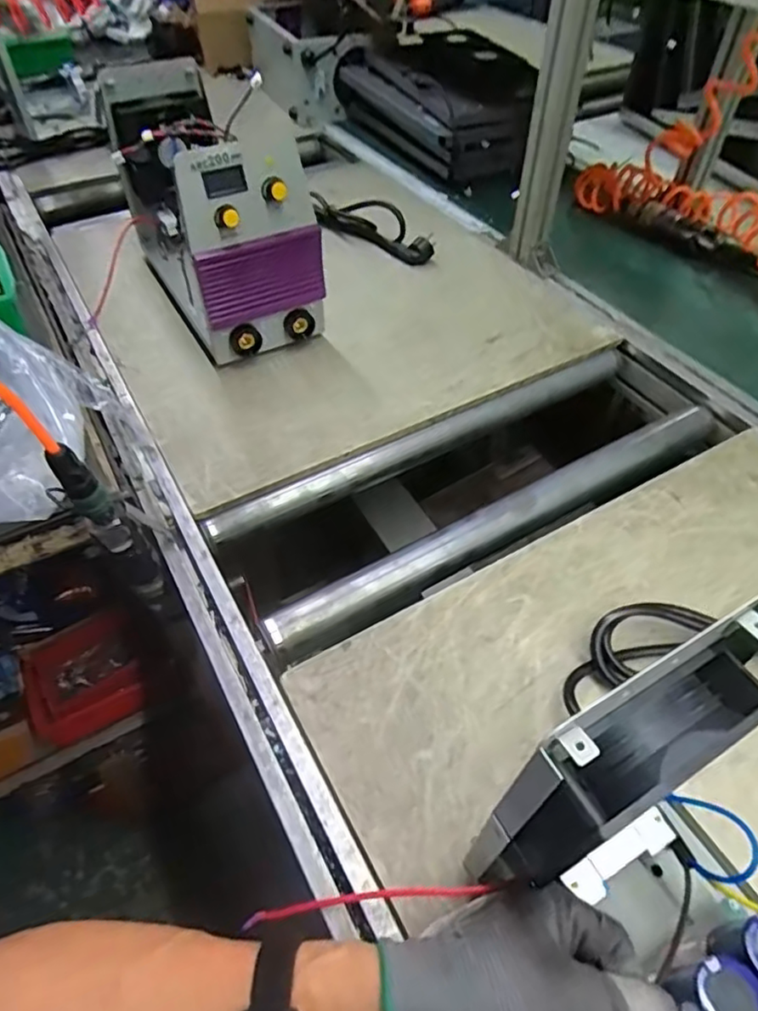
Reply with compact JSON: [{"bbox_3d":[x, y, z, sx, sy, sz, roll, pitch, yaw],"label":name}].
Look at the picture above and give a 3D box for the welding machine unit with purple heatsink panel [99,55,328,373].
[{"bbox_3d":[-0.216,-0.375,0.778,0.164,0.251,0.334,-23,53,-19],"label":"welding machine unit with purple heatsink panel"}]

